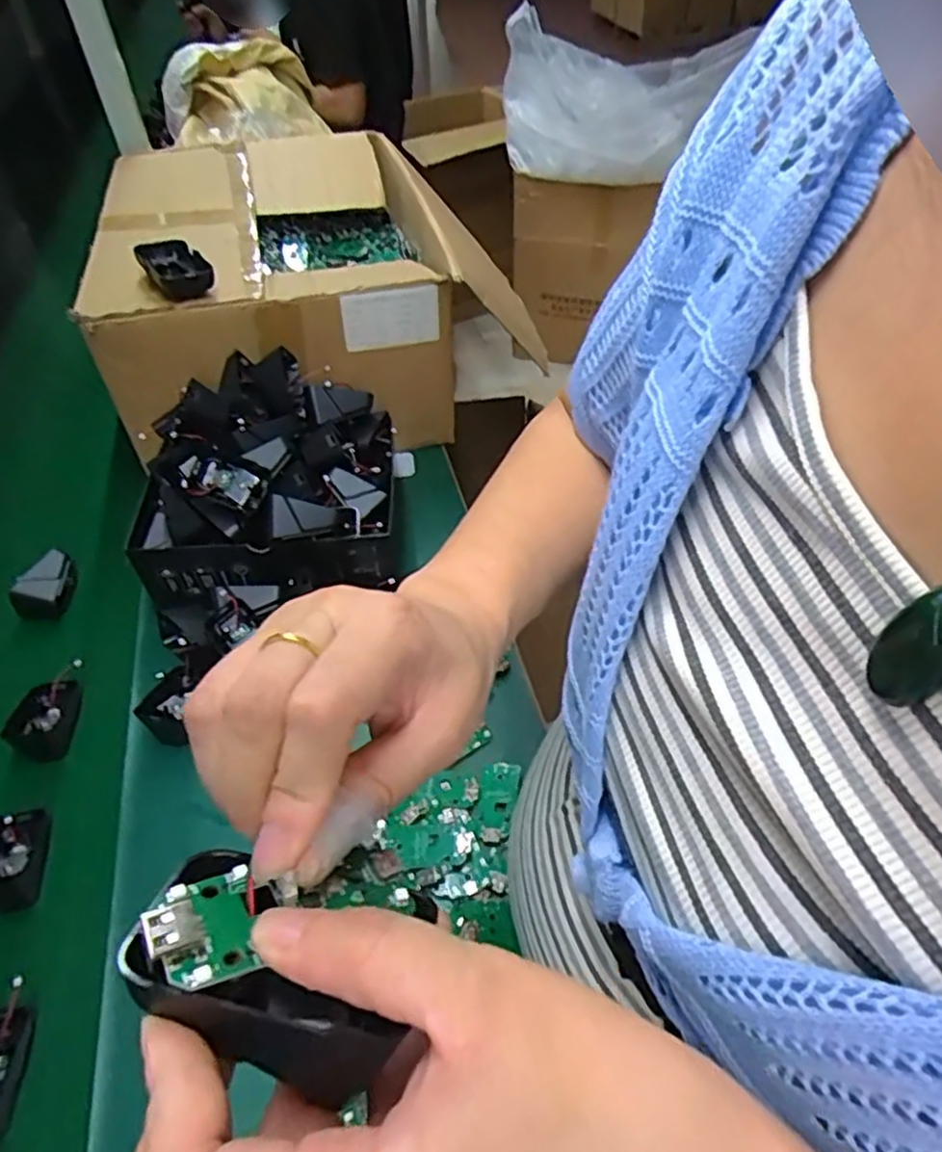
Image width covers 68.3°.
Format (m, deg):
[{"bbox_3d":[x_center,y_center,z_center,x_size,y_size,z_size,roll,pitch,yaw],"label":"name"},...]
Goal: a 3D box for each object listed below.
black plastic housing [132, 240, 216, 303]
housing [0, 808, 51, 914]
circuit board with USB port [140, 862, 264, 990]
[{"bbox_3d":[-0.297,-0.310,0.698,0.053,0.023,0.112,-26,52,-22],"label":"black plastic housing"},{"bbox_3d":[-0.345,0.212,0.519,0.045,0.027,0.069,-5,47,-4],"label":"housing"},{"bbox_3d":[-0.065,0.083,0.166,0.024,0.004,0.030,11,20,-29],"label":"circuit board with USB port"}]

